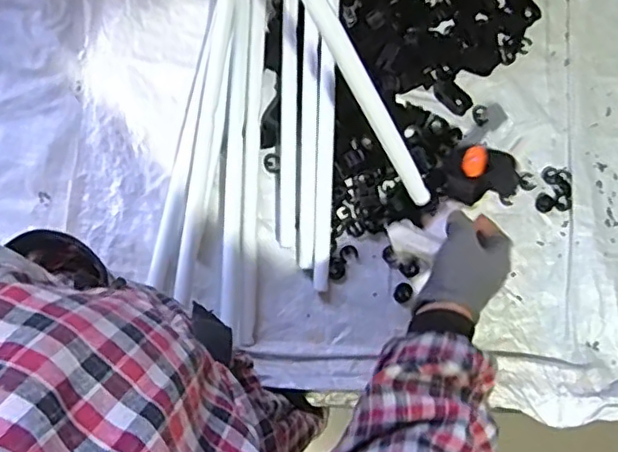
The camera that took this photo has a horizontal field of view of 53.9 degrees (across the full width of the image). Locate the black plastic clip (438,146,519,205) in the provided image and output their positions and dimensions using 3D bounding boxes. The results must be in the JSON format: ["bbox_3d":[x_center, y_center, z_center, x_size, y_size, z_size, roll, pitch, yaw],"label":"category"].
[{"bbox_3d":[0.164,-0.050,0.586,0.065,0.027,0.053,-2,77,0],"label":"black plastic clip"}]

